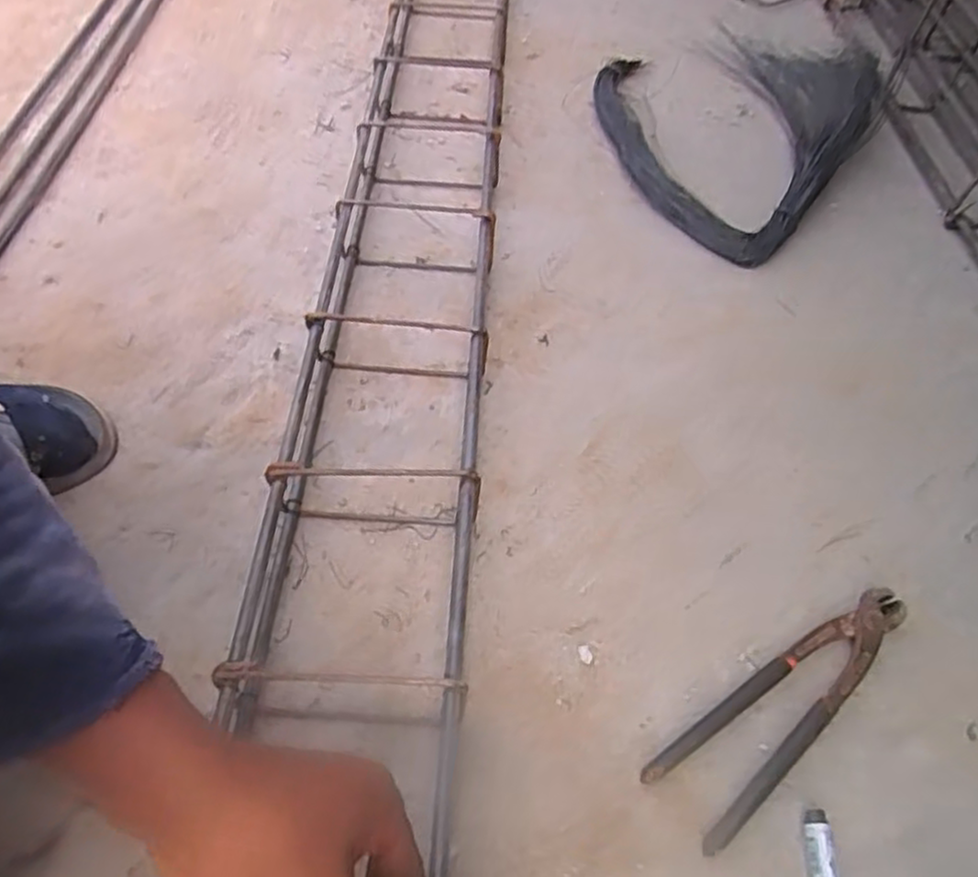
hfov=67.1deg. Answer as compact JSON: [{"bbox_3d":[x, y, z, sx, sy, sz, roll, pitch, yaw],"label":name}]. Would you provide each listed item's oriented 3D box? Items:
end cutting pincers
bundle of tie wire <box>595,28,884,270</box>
[{"bbox_3d":[0.201,0.172,0.487,0.218,0.016,0.059,-32,61,-22],"label":"end cutting pincers"},{"bbox_3d":[0.283,-0.400,0.881,0.325,0.052,0.446,34,60,20],"label":"bundle of tie wire"}]

